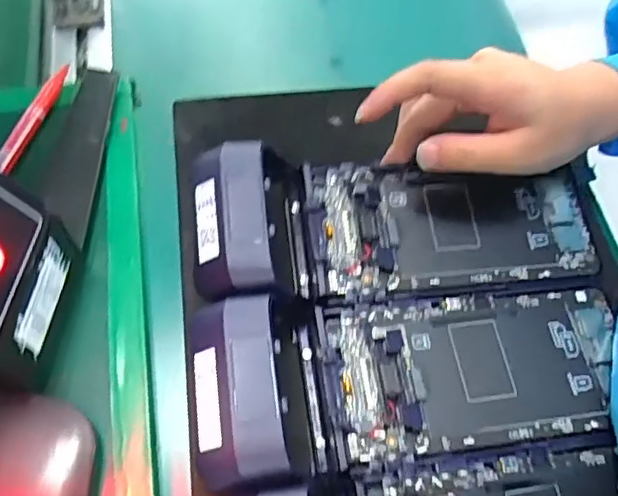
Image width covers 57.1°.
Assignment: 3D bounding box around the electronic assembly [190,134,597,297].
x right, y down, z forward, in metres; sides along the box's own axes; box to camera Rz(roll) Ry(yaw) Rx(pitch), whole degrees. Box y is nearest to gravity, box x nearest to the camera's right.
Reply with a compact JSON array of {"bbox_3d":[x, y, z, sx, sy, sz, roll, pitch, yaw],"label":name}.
[{"bbox_3d":[0.049,-0.010,0.312,0.218,0.048,0.079,1,61,-14],"label":"electronic assembly"}]

